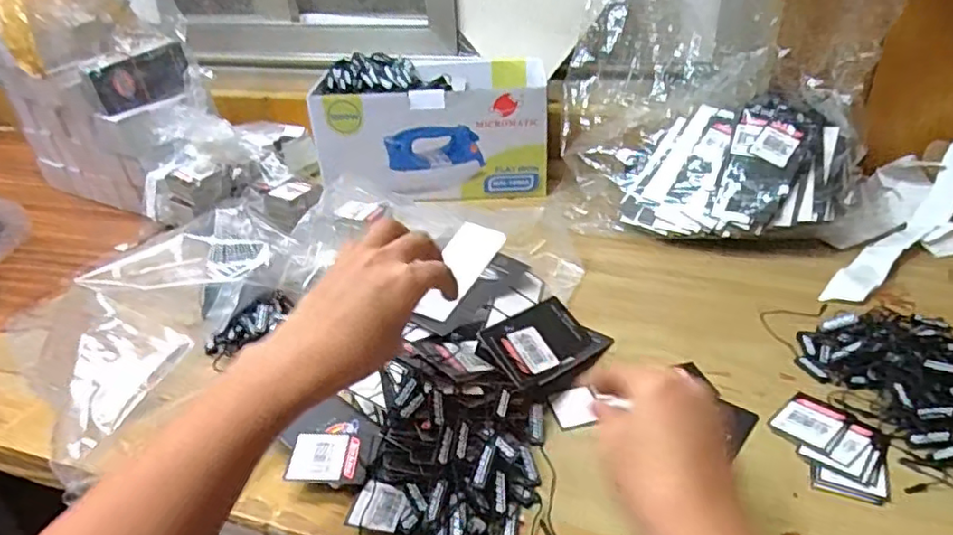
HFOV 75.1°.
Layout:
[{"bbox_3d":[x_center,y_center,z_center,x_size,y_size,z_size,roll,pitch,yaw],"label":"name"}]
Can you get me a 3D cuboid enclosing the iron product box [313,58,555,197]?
[{"bbox_3d":[-0.050,-0.176,0.766,0.266,0.135,0.156,-2,32,5],"label":"iron product box"}]

